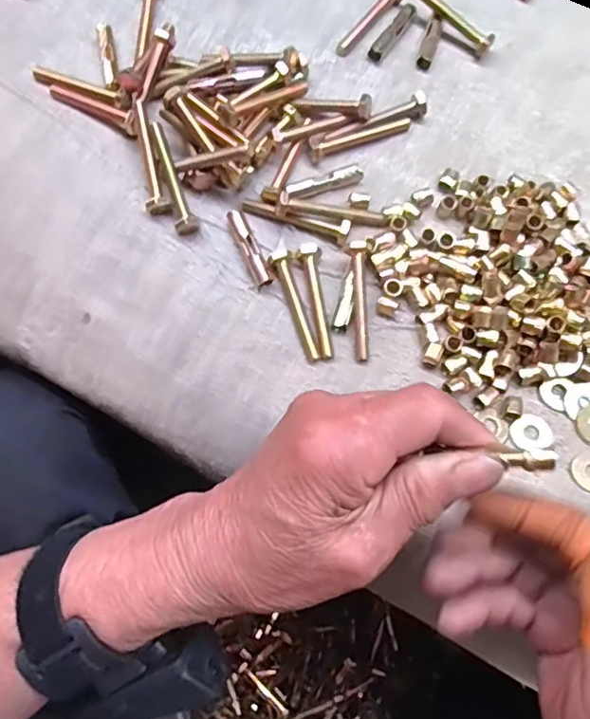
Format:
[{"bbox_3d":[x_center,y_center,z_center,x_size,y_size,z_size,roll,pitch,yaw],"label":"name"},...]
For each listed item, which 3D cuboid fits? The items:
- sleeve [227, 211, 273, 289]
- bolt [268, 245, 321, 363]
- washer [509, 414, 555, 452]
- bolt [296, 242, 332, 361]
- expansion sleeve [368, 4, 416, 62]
[{"bbox_3d":[-0.026,-0.063,0.327,0.011,0.008,0.047,-22,73,-8],"label":"sleeve"},{"bbox_3d":[0.000,-0.031,0.319,0.011,0.009,0.067,-16,72,-6],"label":"bolt"},{"bbox_3d":[0.125,0.038,0.304,0.022,0.004,0.018,-6,72,-3],"label":"washer"},{"bbox_3d":[0.011,-0.033,0.319,0.012,0.012,0.064,-6,72,-3],"label":"bolt"},{"bbox_3d":[0.063,-0.208,0.366,0.011,0.007,0.051,34,74,10],"label":"expansion sleeve"}]

